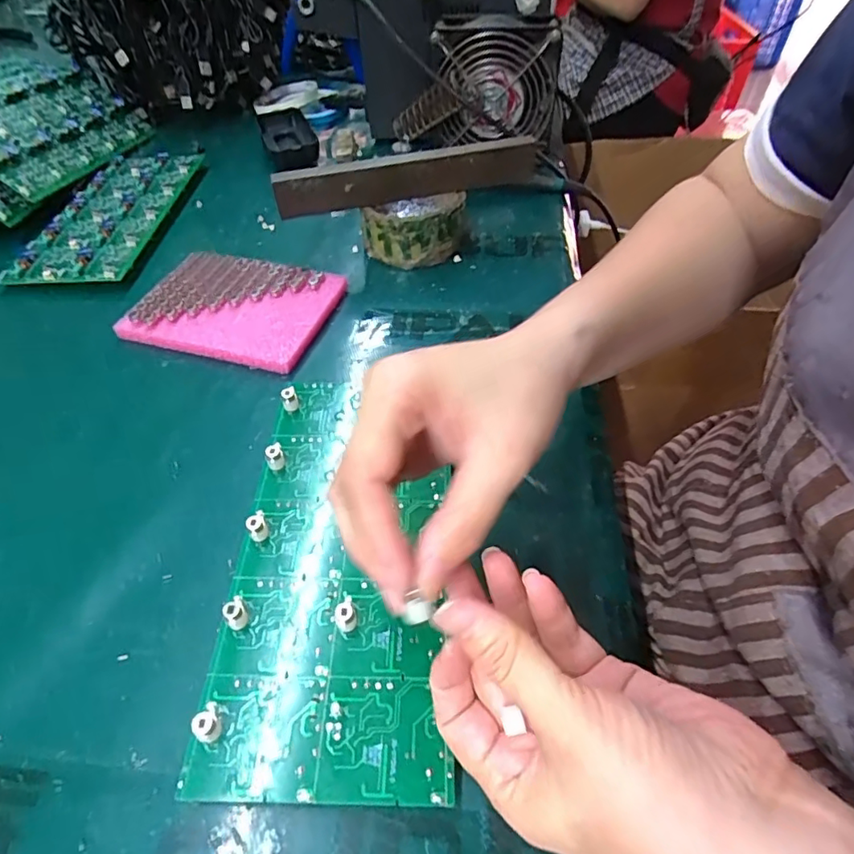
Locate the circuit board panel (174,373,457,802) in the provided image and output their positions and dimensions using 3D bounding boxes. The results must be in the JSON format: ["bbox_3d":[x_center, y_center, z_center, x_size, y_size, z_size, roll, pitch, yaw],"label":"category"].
[{"bbox_3d":[-0.044,0.060,0.281,0.102,0.015,0.222,0,50,1],"label":"circuit board panel"}]

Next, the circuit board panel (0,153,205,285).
[{"bbox_3d":[-0.292,-0.203,0.511,0.101,0.015,0.220,3,50,4],"label":"circuit board panel"}]

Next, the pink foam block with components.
[{"bbox_3d":[-0.148,-0.095,0.415,0.144,0.018,0.102,13,52,12],"label":"pink foam block with components"}]

